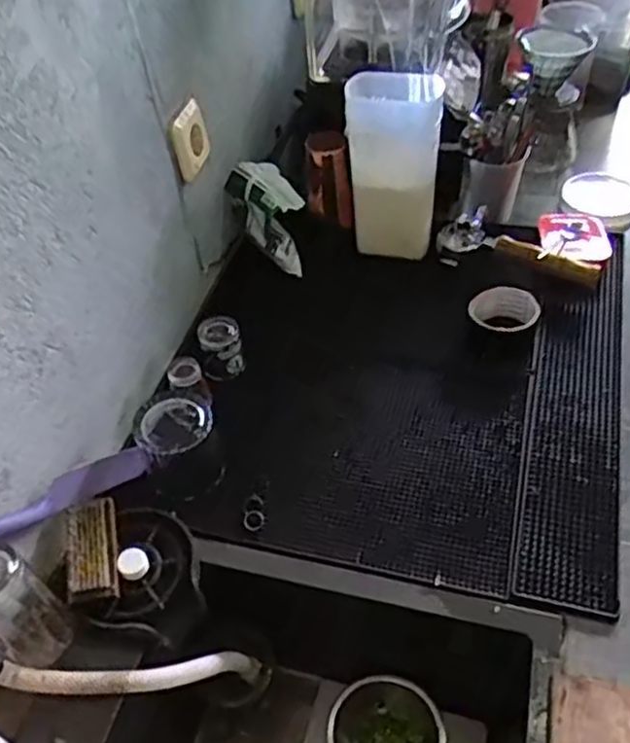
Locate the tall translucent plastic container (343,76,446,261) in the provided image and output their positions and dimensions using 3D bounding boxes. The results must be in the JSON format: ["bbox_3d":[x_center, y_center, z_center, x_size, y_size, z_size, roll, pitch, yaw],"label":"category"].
[{"bbox_3d":[0.106,-0.277,0.985,0.122,0.236,0.084,5,47,10],"label":"tall translucent plastic container"}]

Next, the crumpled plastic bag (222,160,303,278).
[{"bbox_3d":[-0.055,-0.212,0.992,0.078,0.168,0.068,-26,14,-19],"label":"crumpled plastic bag"}]

